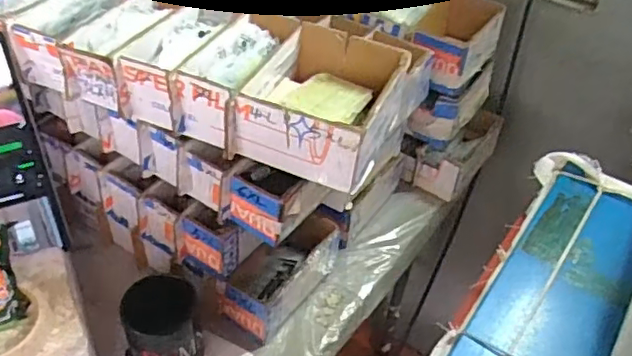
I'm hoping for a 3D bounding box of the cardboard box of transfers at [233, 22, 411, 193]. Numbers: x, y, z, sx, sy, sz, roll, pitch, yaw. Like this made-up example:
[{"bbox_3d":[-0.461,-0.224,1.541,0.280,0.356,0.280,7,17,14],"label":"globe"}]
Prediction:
[{"bbox_3d":[0.008,-0.077,0.607,0.132,0.072,0.169,18,42,14],"label":"cardboard box of transfers"}]

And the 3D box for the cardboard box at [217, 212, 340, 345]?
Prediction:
[{"bbox_3d":[-0.045,0.115,0.736,0.078,0.079,0.154,25,44,21],"label":"cardboard box"}]

